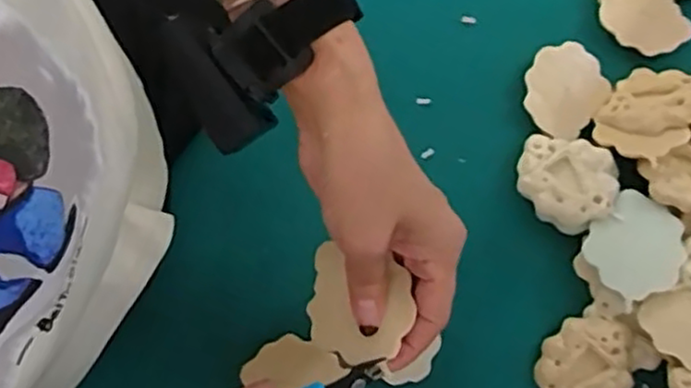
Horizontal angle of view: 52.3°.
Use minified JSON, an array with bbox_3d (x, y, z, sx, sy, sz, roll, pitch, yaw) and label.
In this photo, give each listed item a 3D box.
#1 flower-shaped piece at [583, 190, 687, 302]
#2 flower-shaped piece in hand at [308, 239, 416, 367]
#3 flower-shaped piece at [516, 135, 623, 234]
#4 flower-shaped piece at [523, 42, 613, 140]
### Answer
[{"bbox_3d":[0.185,0.033,0.445,0.062,0.006,0.057,-3,64,7],"label":"flower-shaped piece"},{"bbox_3d":[0.002,0.056,0.357,0.061,0.007,0.051,20,74,29],"label":"flower-shaped piece in hand"},{"bbox_3d":[0.145,-0.007,0.459,0.061,0.015,0.059,1,73,10],"label":"flower-shaped piece"},{"bbox_3d":[0.149,-0.072,0.478,0.054,0.004,0.063,40,80,6],"label":"flower-shaped piece"}]

